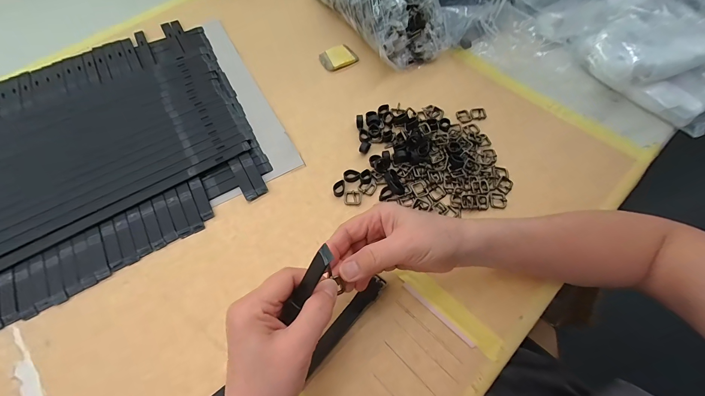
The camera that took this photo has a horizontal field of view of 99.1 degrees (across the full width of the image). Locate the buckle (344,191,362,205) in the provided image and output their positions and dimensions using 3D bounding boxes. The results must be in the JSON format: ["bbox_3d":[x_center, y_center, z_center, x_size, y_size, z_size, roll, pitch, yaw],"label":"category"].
[{"bbox_3d":[0.000,-0.001,0.394,0.023,0.004,0.020,-2,64,1],"label":"buckle"}]

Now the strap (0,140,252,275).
[{"bbox_3d":[-0.321,0.028,0.371,0.403,0.004,0.022,-29,66,-12],"label":"strap"}]

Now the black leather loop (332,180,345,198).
[{"bbox_3d":[-0.018,-0.013,0.398,0.016,0.008,0.021,-3,64,0],"label":"black leather loop"}]

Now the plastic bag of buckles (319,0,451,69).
[{"bbox_3d":[0.040,-0.352,0.505,0.126,0.099,0.283,-28,66,-11],"label":"plastic bag of buckles"}]

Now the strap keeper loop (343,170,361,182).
[{"bbox_3d":[-0.001,-0.029,0.403,0.022,0.007,0.015,1,64,3],"label":"strap keeper loop"}]

